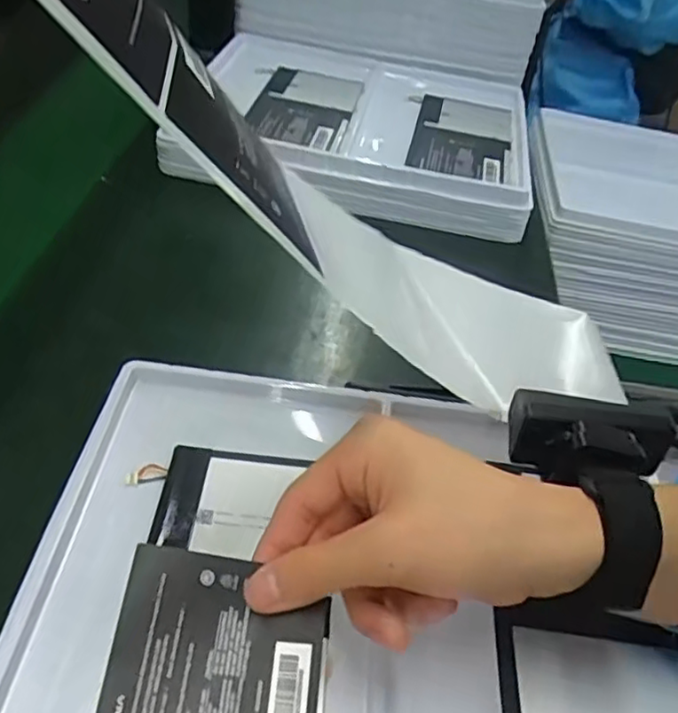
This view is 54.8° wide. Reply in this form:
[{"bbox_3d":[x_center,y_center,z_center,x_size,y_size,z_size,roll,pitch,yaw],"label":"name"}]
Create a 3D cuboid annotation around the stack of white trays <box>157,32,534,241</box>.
[{"bbox_3d":[0.022,-0.224,0.641,0.323,0.054,0.266,11,43,2],"label":"stack of white trays"}]

